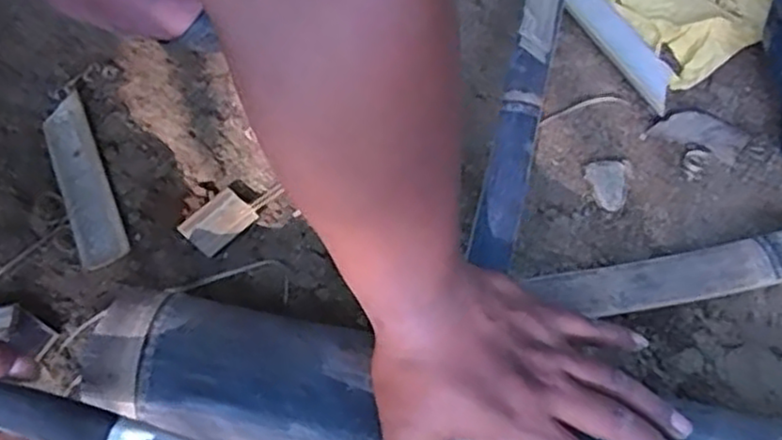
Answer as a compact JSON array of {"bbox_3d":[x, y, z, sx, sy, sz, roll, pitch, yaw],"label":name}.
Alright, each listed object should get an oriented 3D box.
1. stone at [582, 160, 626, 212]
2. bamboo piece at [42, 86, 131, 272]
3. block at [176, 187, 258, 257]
[{"bbox_3d":[0.165,-0.027,0.554,0.030,0.004,0.038,2,71,2],"label":"stone"},{"bbox_3d":[-0.240,-0.030,0.564,0.035,0.009,0.144,-24,72,-6],"label":"bamboo piece"},{"bbox_3d":[-0.131,0.003,0.548,0.050,0.012,0.035,-40,74,-11],"label":"block"}]

